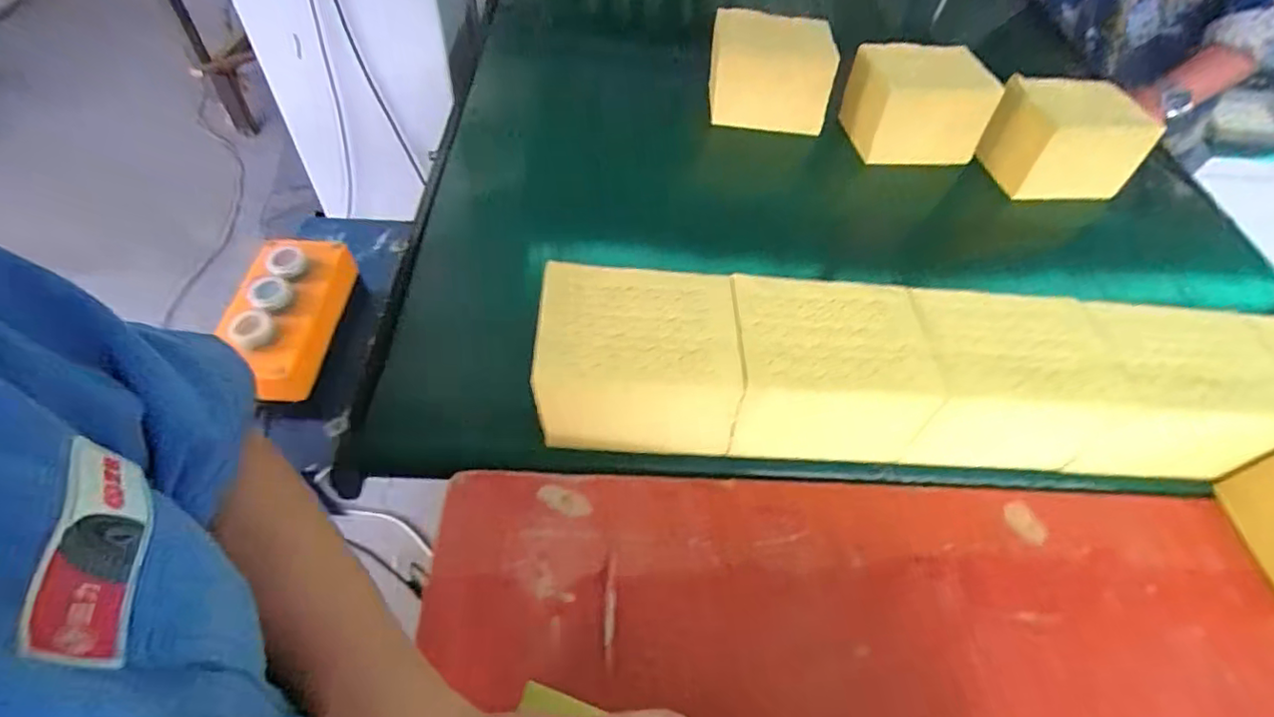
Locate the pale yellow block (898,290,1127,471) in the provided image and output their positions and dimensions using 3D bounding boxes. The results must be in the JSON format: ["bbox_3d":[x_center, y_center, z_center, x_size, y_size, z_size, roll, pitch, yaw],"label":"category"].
[{"bbox_3d":[0.324,0.018,0.535,0.170,0.119,0.120,2,54,-4],"label":"pale yellow block"}]

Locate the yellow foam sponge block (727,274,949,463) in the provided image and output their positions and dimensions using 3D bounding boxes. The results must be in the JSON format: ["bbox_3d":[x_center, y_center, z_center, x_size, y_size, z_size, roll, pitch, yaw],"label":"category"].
[{"bbox_3d":[0.163,0.010,0.524,0.161,0.109,0.120,3,54,-3],"label":"yellow foam sponge block"}]

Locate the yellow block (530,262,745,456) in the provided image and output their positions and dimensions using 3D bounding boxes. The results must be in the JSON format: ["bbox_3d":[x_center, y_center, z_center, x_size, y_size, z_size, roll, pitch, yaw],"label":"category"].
[{"bbox_3d":[-0.001,0.003,0.513,0.165,0.118,0.119,4,54,-2],"label":"yellow block"}]

